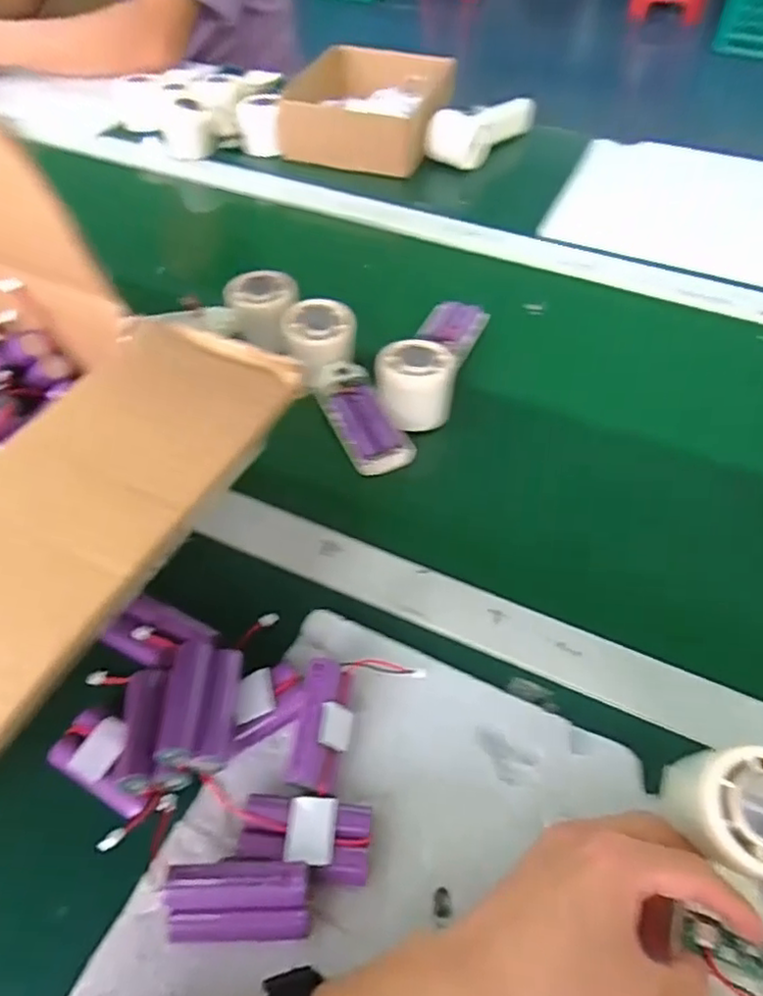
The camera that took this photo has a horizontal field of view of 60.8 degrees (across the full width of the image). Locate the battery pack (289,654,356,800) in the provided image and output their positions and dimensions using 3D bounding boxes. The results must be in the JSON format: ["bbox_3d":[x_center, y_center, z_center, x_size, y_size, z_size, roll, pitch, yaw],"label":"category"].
[{"bbox_3d":[-0.031,0.125,0.354,0.027,0.034,0.064,5,52,4],"label":"battery pack"}]

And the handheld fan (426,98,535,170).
[{"bbox_3d":[0.130,-0.478,0.836,0.166,0.049,0.059,-37,60,-26],"label":"handheld fan"}]

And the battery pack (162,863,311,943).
[{"bbox_3d":[-0.067,0.192,0.308,0.064,0.027,0.029,-1,52,-1],"label":"battery pack"}]

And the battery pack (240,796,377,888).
[{"bbox_3d":[-0.038,0.171,0.327,0.064,0.023,0.036,5,52,4],"label":"battery pack"}]

